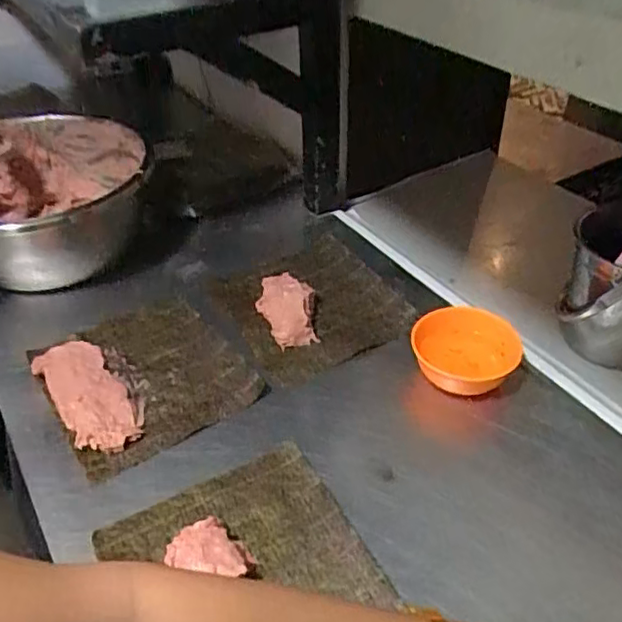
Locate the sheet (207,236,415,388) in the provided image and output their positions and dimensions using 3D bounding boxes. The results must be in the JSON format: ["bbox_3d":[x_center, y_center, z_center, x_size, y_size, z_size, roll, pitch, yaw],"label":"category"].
[{"bbox_3d":[-0.002,-0.019,0.738,0.192,0.029,0.205,-18,42,-18],"label":"sheet"}]

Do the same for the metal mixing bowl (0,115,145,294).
[{"bbox_3d":[-0.377,-0.145,0.837,0.283,0.150,0.283,-1,39,1],"label":"metal mixing bowl"}]

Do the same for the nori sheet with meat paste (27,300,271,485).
[{"bbox_3d":[-0.177,0.062,0.662,0.185,0.022,0.208,-27,45,-27],"label":"nori sheet with meat paste"}]

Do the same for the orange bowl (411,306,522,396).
[{"bbox_3d":[0.155,0.041,0.637,0.106,0.049,0.084,11,41,16],"label":"orange bowl"}]

